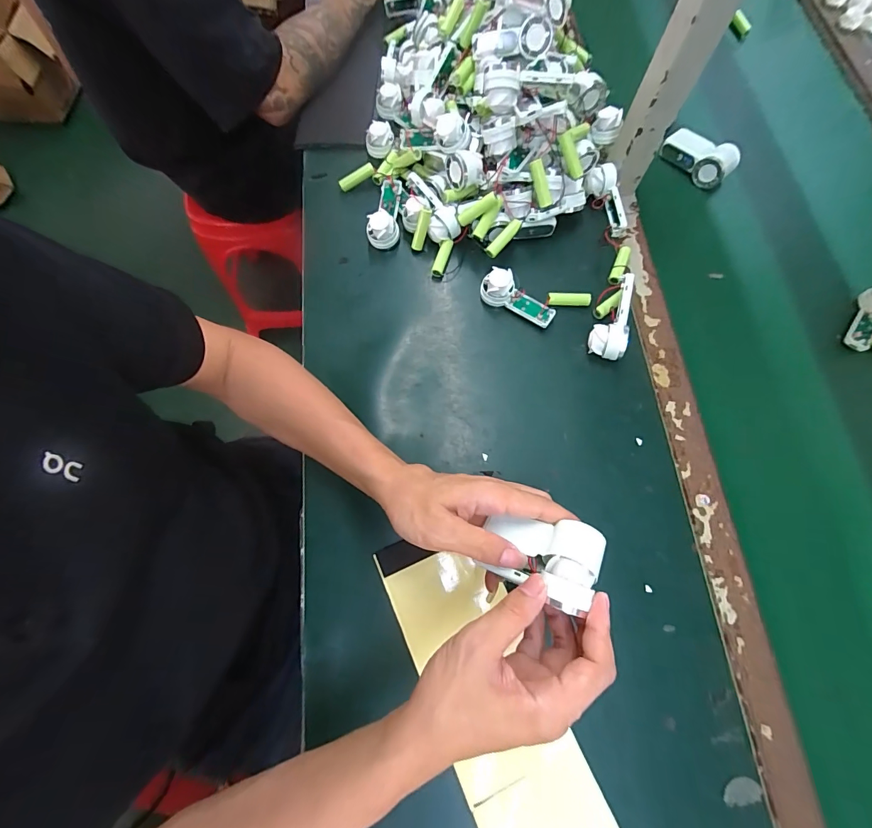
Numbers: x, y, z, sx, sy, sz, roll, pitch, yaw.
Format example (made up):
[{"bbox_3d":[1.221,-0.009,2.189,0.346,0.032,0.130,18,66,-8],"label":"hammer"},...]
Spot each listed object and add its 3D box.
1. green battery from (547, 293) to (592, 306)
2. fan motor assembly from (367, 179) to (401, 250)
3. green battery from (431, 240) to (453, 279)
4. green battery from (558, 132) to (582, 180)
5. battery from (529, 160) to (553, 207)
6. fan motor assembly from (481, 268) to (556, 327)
[{"bbox_3d":[0.160,-0.138,0.488,0.052,0.012,0.014,-1,73,0],"label":"green battery"},{"bbox_3d":[-0.067,-0.261,0.523,0.038,0.033,0.097,2,73,0],"label":"fan motor assembly"},{"bbox_3d":[0.007,-0.197,0.513,0.015,0.015,0.048,17,74,5],"label":"green battery"},{"bbox_3d":[0.155,-0.299,0.470,0.014,0.013,0.050,-46,122,-13],"label":"green battery"},{"bbox_3d":[0.120,-0.265,0.466,0.010,0.049,0.013,-41,39,-12],"label":"battery"},{"bbox_3d":[0.098,-0.138,0.482,0.092,0.034,0.032,26,74,7],"label":"fan motor assembly"}]

